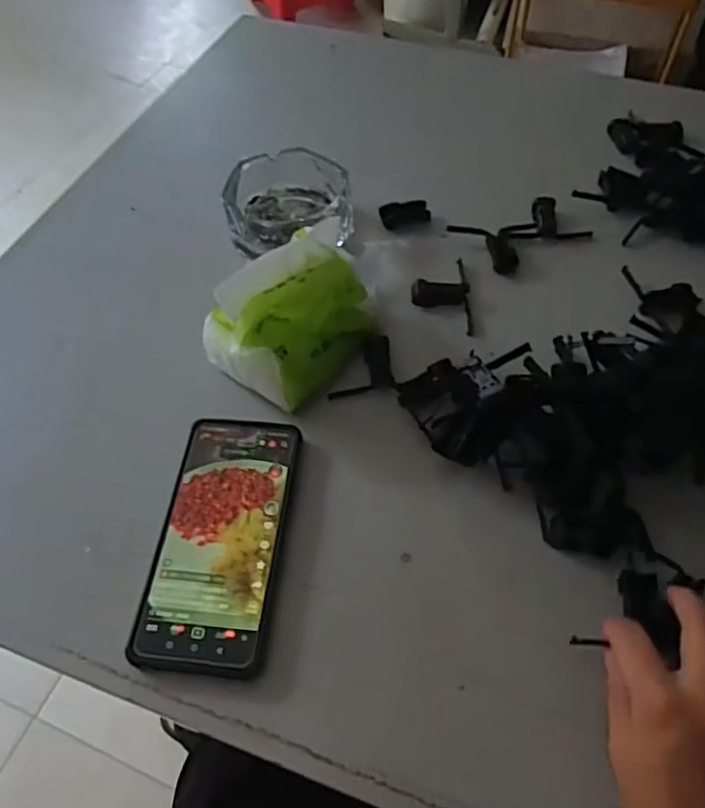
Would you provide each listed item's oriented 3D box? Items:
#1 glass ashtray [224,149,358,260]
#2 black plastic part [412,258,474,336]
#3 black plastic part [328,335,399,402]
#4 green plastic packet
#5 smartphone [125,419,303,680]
[{"bbox_3d":[-0.055,-0.183,0.572,0.115,0.045,0.132,37,63,23],"label":"glass ashtray"},{"bbox_3d":[0.076,-0.096,0.530,0.049,0.012,0.080,0,55,1],"label":"black plastic part"},{"bbox_3d":[0.007,-0.030,0.485,0.050,0.009,0.051,-3,55,-2],"label":"black plastic part"},{"bbox_3d":[-0.040,-0.059,0.459,0.067,0.088,0.128,39,64,24],"label":"green plastic packet"},{"bbox_3d":[-0.083,0.085,0.406,0.079,0.013,0.166,5,55,4],"label":"smartphone"}]

